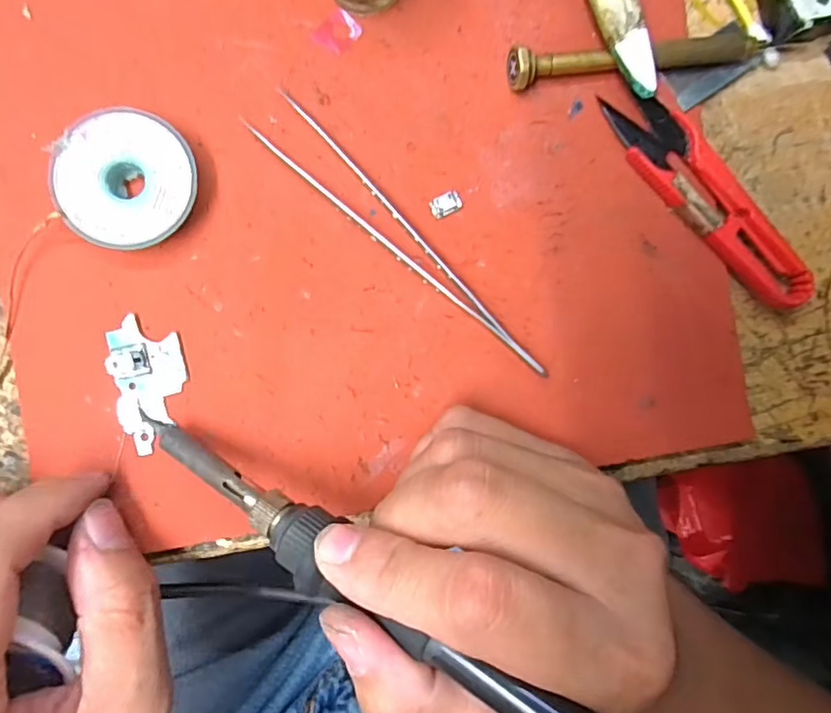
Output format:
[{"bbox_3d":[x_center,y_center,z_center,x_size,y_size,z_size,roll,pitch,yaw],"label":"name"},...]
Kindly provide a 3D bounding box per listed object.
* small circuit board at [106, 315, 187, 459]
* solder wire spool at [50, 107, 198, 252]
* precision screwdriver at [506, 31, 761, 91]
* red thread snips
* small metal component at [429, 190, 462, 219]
[{"bbox_3d":[-0.091,0.009,0.195,0.024,0.004,0.044,-12,92,-4],"label":"small circuit board"},{"bbox_3d":[-0.094,-0.057,0.191,0.043,0.013,0.043,4,90,-5],"label":"solder wire spool"},{"bbox_3d":[0.079,-0.107,0.203,0.093,0.013,0.012,-8,91,-4],"label":"precision screwdriver"},{"bbox_3d":[0.106,-0.056,0.207,0.024,0.011,0.095,-38,93,-3],"label":"red thread snips"},{"bbox_3d":[0.011,-0.054,0.204,0.011,0.004,0.007,-28,93,-4],"label":"small metal component"}]

